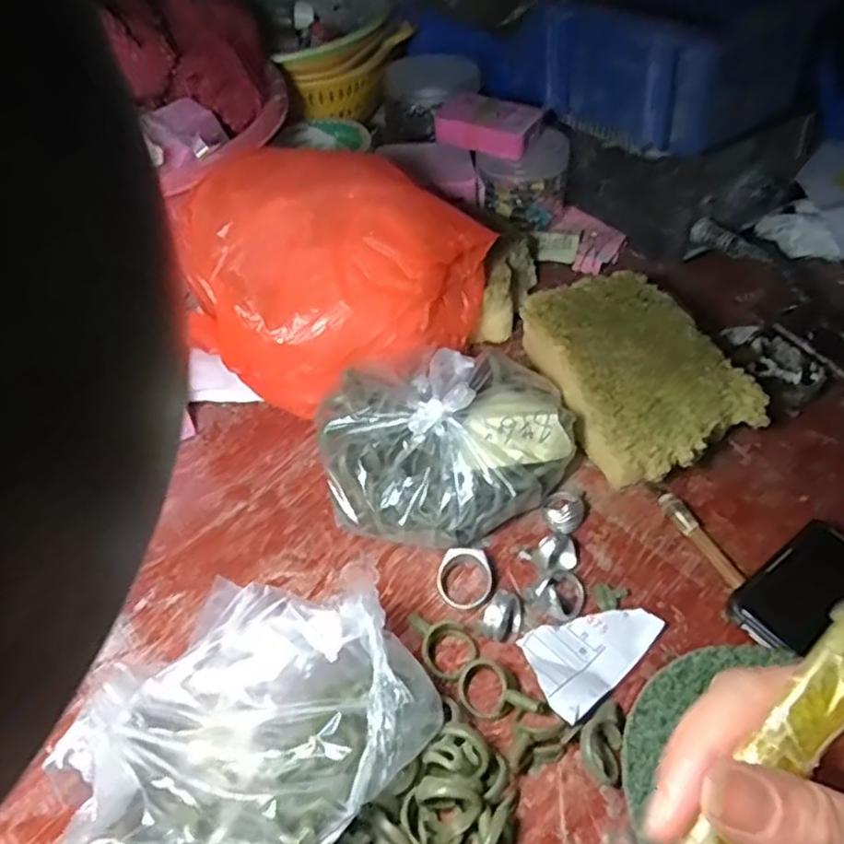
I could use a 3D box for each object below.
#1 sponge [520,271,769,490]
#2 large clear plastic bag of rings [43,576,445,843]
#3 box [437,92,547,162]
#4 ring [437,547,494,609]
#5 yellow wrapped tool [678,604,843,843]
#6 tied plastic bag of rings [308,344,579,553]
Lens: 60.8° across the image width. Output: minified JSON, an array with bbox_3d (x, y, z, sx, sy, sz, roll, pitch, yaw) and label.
[{"bbox_3d":[0.121,-0.027,0.427,0.097,0.043,0.138,-20,50,-15],"label":"sponge"},{"bbox_3d":[-0.073,0.137,0.273,0.103,0.064,0.164,30,56,27],"label":"large clear plastic bag of rings"},{"bbox_3d":[0.049,-0.226,0.537,0.067,0.020,0.050,19,51,19],"label":"box"},{"bbox_3d":[0.021,0.076,0.354,0.027,0.006,0.029,-1,86,2],"label":"ring"},{"bbox_3d":[0.097,0.086,0.191,0.016,0.008,0.100,36,88,30],"label":"yellow wrapped tool"},{"bbox_3d":[0.015,0.015,0.381,0.131,0.062,0.090,-10,48,-6],"label":"tied plastic bag of rings"}]

